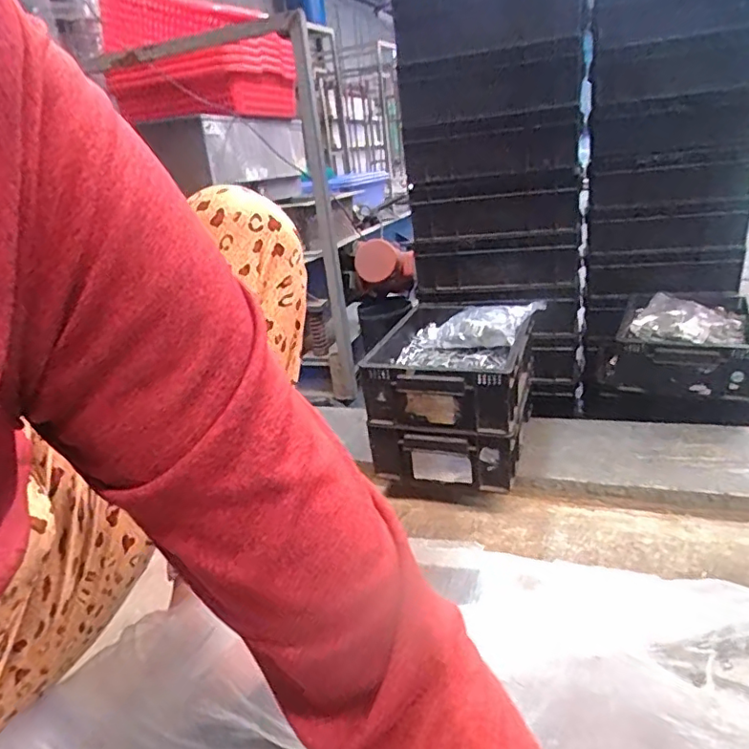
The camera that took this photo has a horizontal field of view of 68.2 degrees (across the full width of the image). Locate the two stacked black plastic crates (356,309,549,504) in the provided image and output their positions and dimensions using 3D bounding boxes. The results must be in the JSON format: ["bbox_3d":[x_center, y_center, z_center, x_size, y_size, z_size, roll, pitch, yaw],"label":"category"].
[{"bbox_3d":[0.153,0.013,1.031,0.255,0.238,0.362,3,22,21],"label":"two stacked black plastic crates"}]

